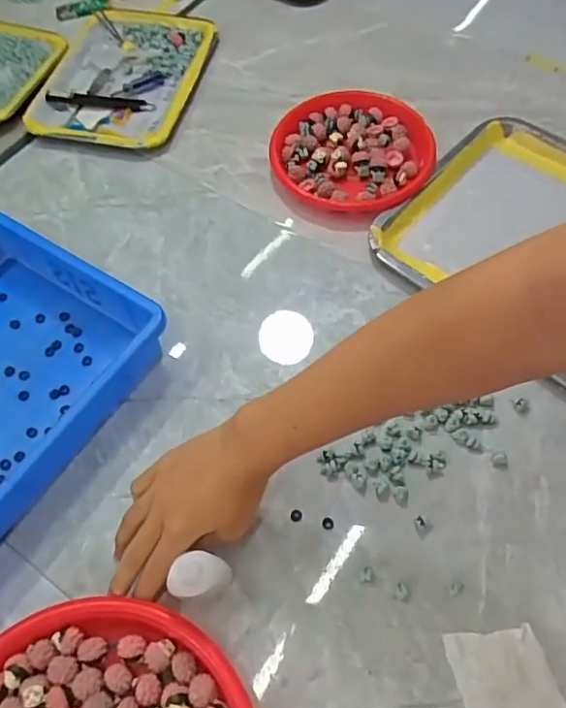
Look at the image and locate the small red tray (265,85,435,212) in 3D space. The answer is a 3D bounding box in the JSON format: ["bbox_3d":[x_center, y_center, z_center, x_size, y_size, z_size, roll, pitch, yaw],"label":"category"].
[{"bbox_3d":[0.074,-0.225,0.627,0.171,0.028,0.171,22,65,13],"label":"small red tray"}]

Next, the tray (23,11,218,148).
[{"bbox_3d":[-0.197,-0.351,0.710,0.180,0.020,0.239,12,63,8],"label":"tray"}]

